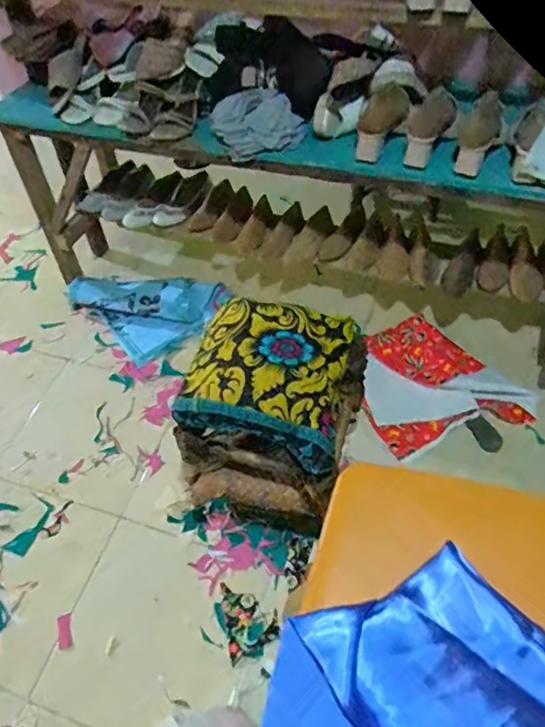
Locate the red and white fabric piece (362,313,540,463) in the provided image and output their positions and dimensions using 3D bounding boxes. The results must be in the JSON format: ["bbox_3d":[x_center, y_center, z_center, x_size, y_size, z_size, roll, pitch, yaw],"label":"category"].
[{"bbox_3d":[0.438,0.049,1.458,0.402,0.065,0.387,-16,54,-8],"label":"red and white fabric piece"}]

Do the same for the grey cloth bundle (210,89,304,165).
[{"bbox_3d":[-0.038,-0.532,1.137,0.188,0.078,0.174,-12,54,-5],"label":"grey cloth bundle"}]

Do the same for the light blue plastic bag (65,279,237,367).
[{"bbox_3d":[-0.395,-0.217,1.684,0.435,0.049,0.372,36,63,26],"label":"light blue plastic bag"}]

